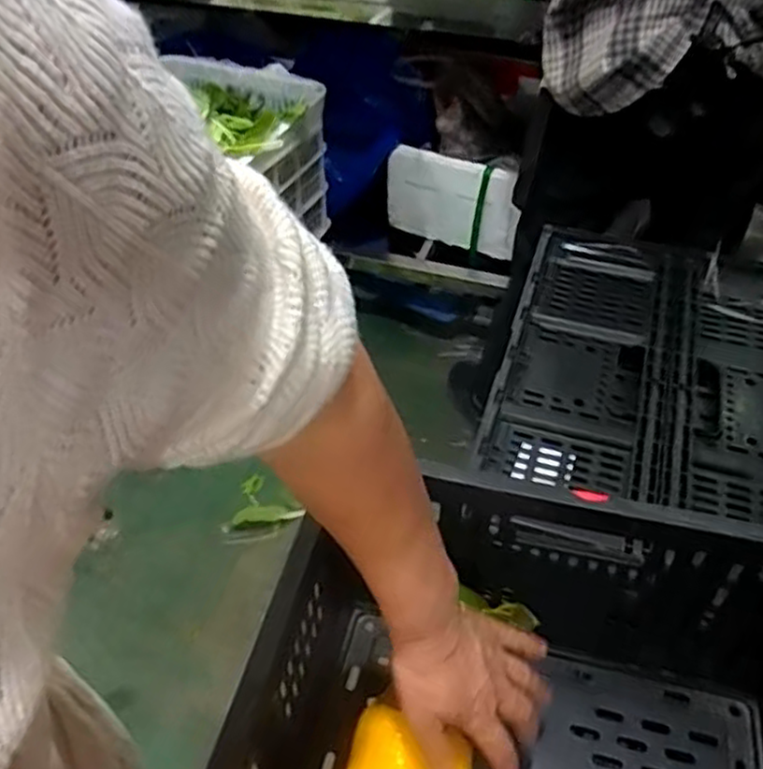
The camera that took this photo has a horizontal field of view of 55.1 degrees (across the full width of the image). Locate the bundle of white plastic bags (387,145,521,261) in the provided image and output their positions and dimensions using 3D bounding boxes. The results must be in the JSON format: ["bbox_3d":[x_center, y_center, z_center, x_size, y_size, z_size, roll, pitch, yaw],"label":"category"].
[{"bbox_3d":[0.173,-0.423,1.717,0.358,0.213,0.041,23,50,21],"label":"bundle of white plastic bags"}]

